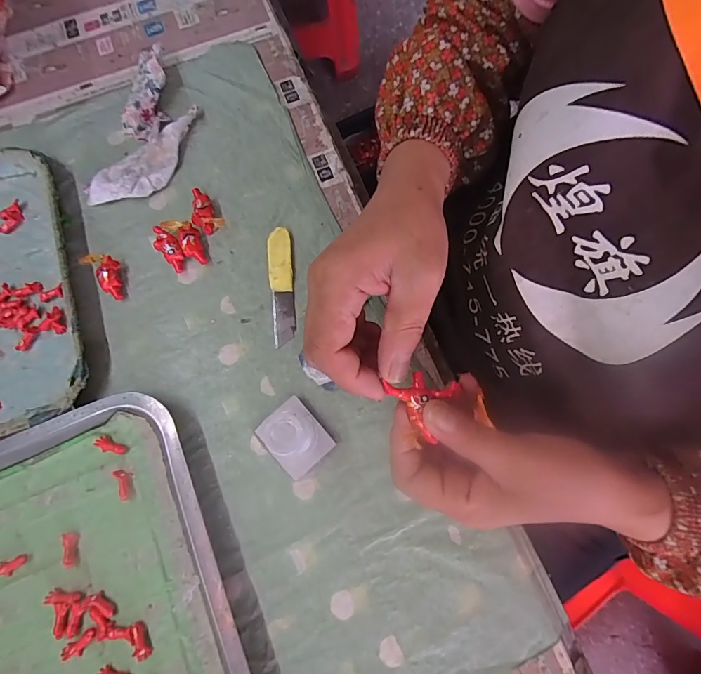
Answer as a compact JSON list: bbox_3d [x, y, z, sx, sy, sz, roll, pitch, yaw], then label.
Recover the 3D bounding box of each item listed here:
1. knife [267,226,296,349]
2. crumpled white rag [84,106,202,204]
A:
[{"bbox_3d":[-0.059,-0.045,0.346,0.020,0.007,0.104,-6,73,-1],"label":"knife"},{"bbox_3d":[-0.186,-0.163,0.377,0.128,0.013,0.047,-38,77,-10],"label":"crumpled white rag"}]

